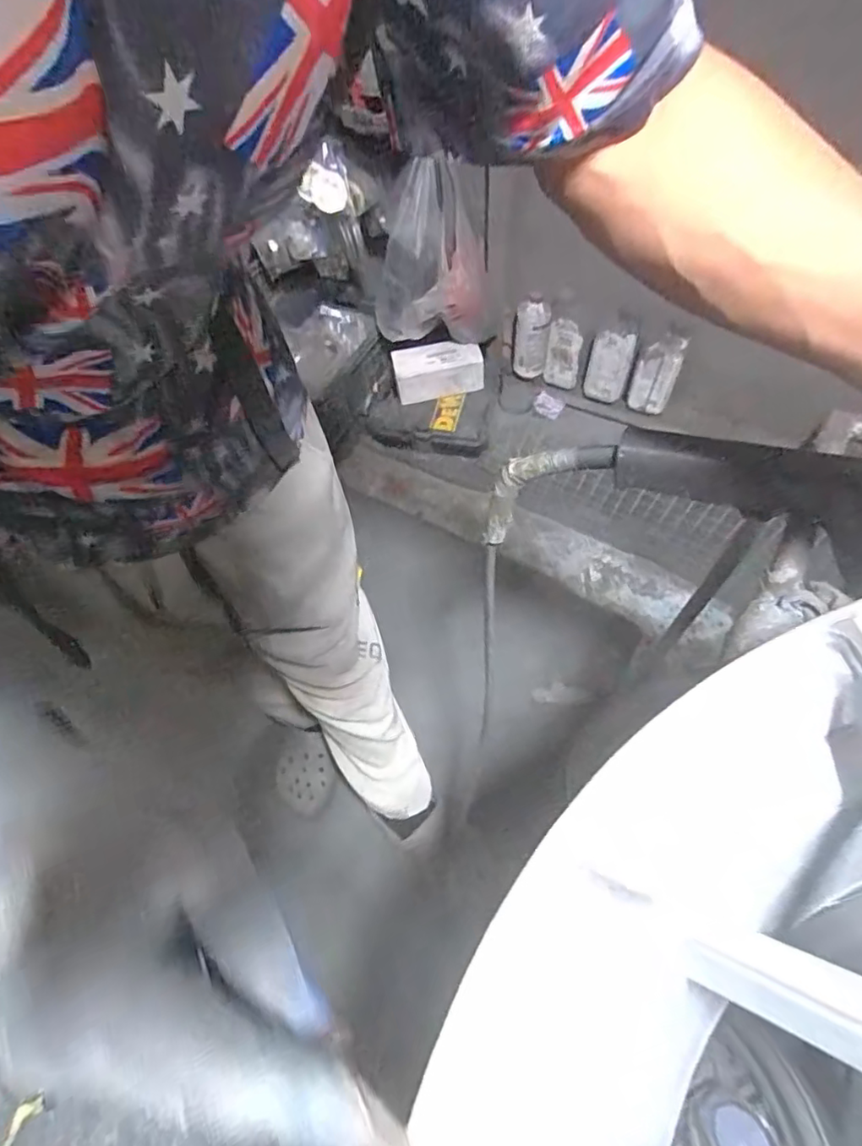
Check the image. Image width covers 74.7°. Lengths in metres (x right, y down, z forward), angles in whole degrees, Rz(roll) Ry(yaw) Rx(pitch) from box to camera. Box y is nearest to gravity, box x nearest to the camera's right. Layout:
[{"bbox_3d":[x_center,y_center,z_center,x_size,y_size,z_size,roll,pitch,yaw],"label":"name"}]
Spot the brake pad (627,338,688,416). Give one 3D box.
[{"bbox_3d":[0.515,-0.451,1.299,0.089,0.198,0.027,14,59,9],"label":"brake pad"}]

